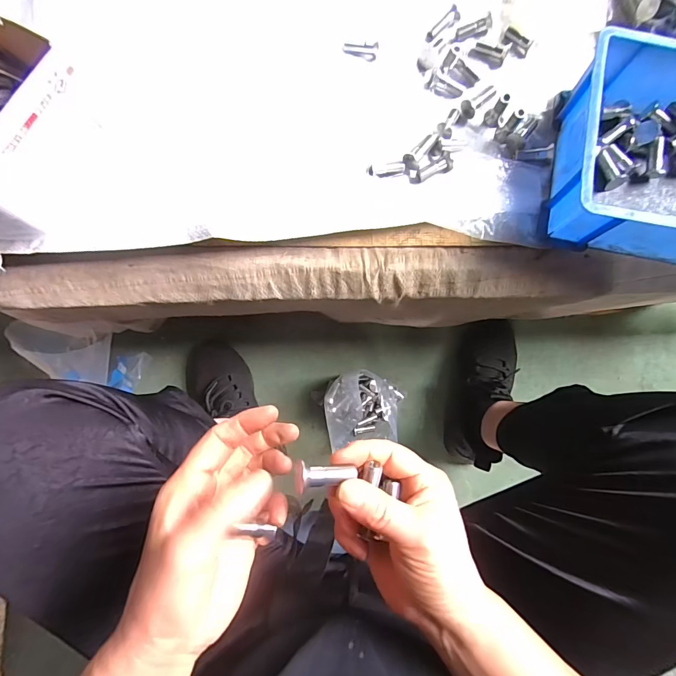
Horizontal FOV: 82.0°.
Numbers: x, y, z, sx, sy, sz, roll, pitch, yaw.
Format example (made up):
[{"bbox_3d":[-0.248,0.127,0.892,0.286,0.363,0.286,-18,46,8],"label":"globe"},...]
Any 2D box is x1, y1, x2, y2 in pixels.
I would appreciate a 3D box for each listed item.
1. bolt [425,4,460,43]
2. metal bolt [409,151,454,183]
[{"bbox_3d":[0.106,-0.316,0.393,0.013,0.009,0.042,45,87,3],"label":"bolt"},{"bbox_3d":[0.089,-0.161,0.373,0.040,0.010,0.017,-24,85,-1],"label":"metal bolt"}]

